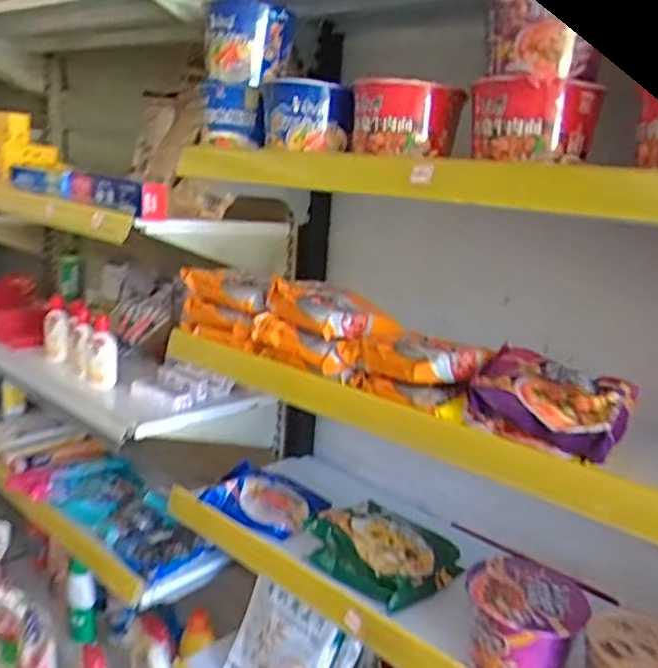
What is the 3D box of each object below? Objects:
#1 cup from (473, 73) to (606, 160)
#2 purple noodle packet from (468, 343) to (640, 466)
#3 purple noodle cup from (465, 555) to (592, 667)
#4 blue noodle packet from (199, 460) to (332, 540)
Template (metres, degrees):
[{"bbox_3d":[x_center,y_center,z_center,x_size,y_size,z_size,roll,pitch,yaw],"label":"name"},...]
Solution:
[{"bbox_3d":[0.199,-0.208,0.634,0.114,0.070,0.132,7,16,12],"label":"cup"},{"bbox_3d":[0.226,0.066,0.661,0.145,0.064,0.112,13,19,30],"label":"purple noodle packet"},{"bbox_3d":[0.216,0.327,0.723,0.124,0.098,0.108,7,16,11],"label":"purple noodle cup"},{"bbox_3d":[-0.103,0.250,1.010,0.169,0.038,0.128,12,18,25],"label":"blue noodle packet"}]

